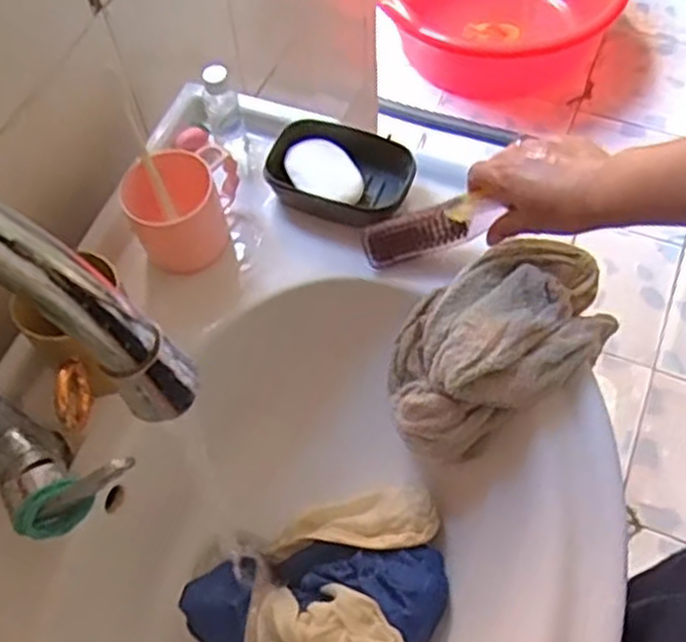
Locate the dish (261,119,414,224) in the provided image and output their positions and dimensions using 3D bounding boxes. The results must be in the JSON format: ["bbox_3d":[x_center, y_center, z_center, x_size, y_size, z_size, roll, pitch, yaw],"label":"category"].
[{"bbox_3d":[-0.005,-0.130,0.728,0.132,0.044,0.096,18,62,13],"label":"dish"}]

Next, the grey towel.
[{"bbox_3d":[0.124,0.016,0.647,0.193,0.088,0.121,-25,61,-12],"label":"grey towel"}]

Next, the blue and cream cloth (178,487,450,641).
[{"bbox_3d":[-0.018,0.207,0.631,0.189,0.094,0.161,14,61,11],"label":"blue and cream cloth"}]

